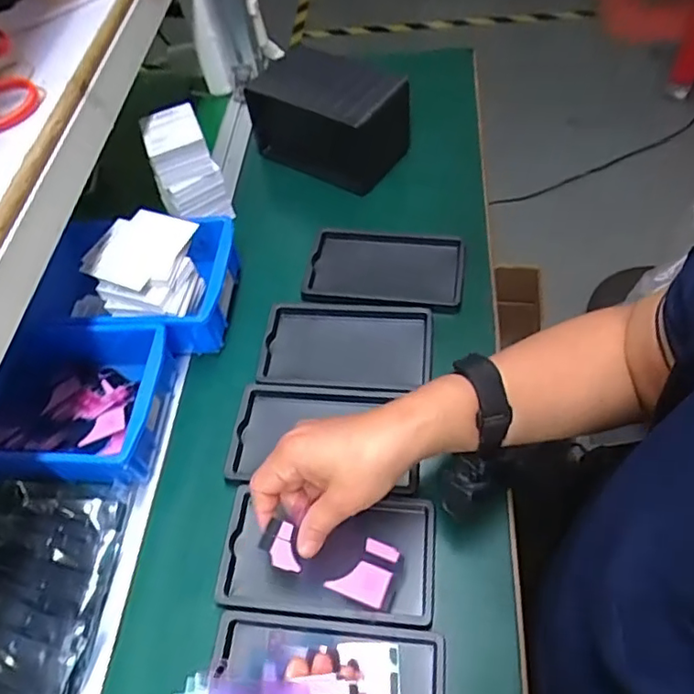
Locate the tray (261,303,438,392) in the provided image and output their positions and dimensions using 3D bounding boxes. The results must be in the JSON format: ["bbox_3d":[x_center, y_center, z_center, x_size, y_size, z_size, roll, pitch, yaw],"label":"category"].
[{"bbox_3d":[-0.001,0.001,0.561,0.158,0.019,0.097,1,57,9],"label":"tray"}]

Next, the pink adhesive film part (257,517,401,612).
[{"bbox_3d":[-0.010,0.148,0.417,0.101,0.006,0.047,25,77,-4],"label":"pink adhesive film part"}]

